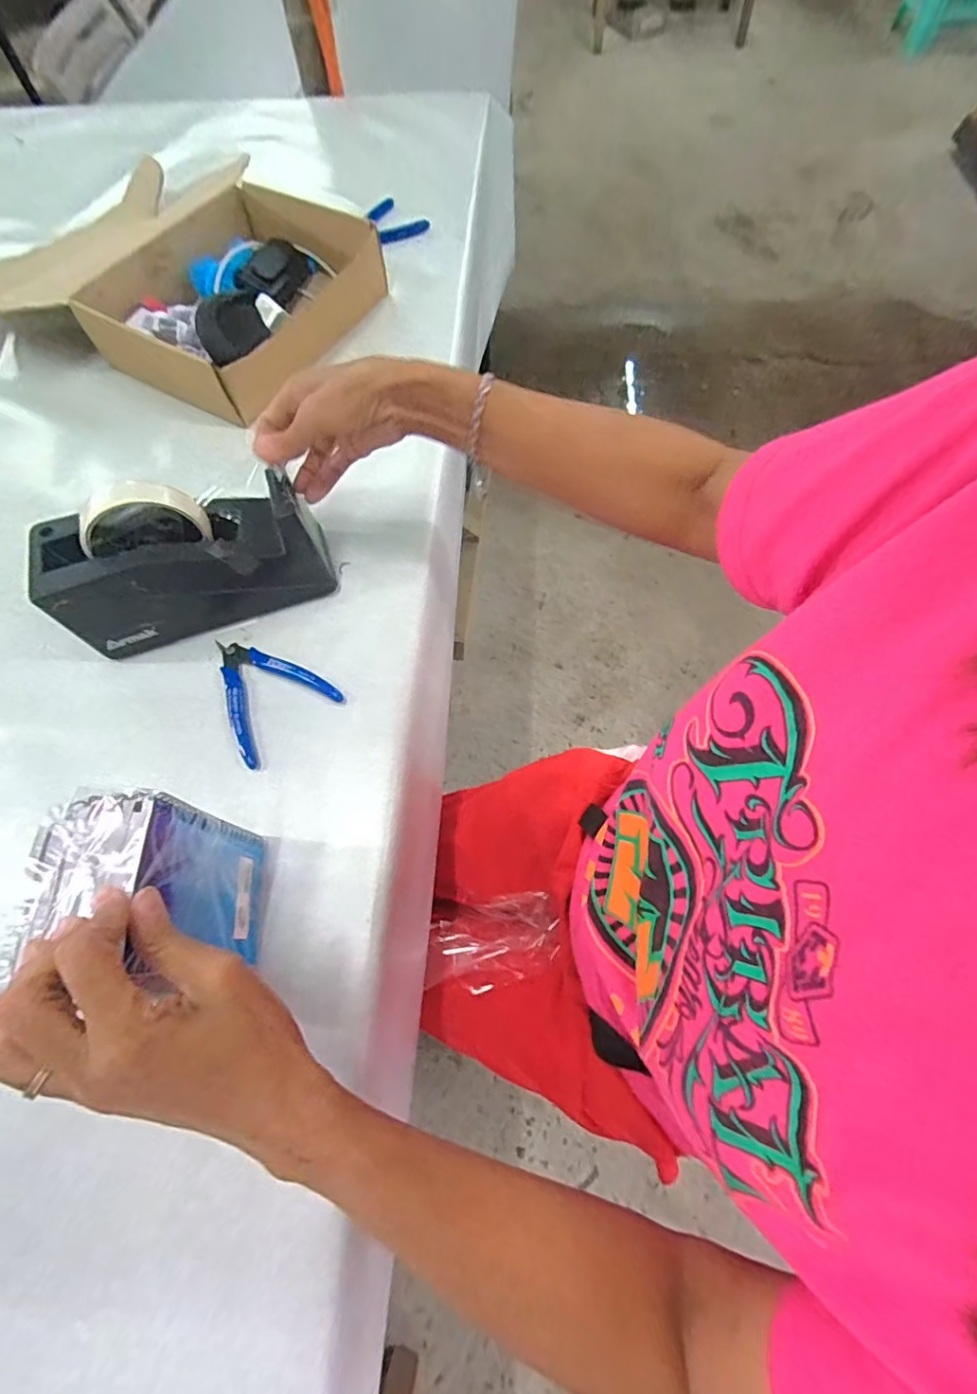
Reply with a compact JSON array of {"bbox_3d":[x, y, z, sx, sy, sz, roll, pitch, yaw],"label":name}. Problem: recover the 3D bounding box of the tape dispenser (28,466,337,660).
[{"bbox_3d":[-0.236,-0.112,0.433,0.195,0.111,0.068,-20,66,-8],"label":"tape dispenser"}]

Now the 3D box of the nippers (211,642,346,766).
[{"bbox_3d":[-0.187,-0.011,0.453,0.088,0.009,0.112,-37,70,-15],"label":"nippers"}]

